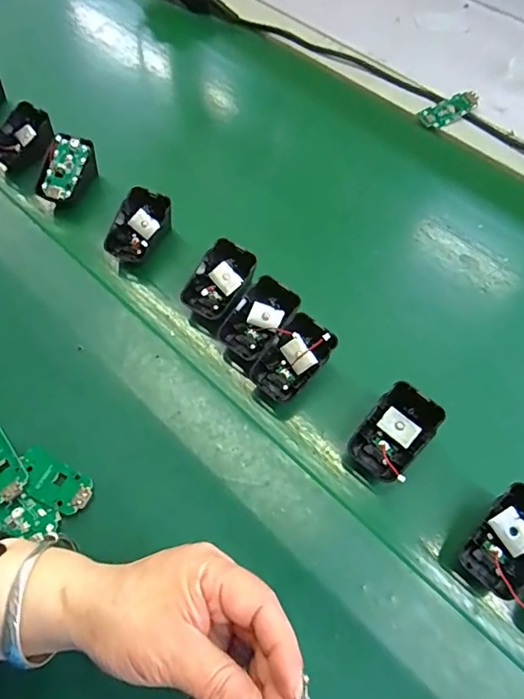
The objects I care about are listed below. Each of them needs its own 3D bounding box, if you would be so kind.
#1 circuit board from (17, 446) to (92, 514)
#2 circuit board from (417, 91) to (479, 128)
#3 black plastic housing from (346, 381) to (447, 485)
[{"bbox_3d":[-0.154,0.097,0.356,0.061,0.005,0.030,26,67,14],"label":"circuit board"},{"bbox_3d":[0.221,-0.277,0.565,0.070,0.011,0.031,-22,63,3],"label":"circuit board"},{"bbox_3d":[0.098,0.063,0.362,0.044,0.018,0.071,40,97,24],"label":"black plastic housing"}]

